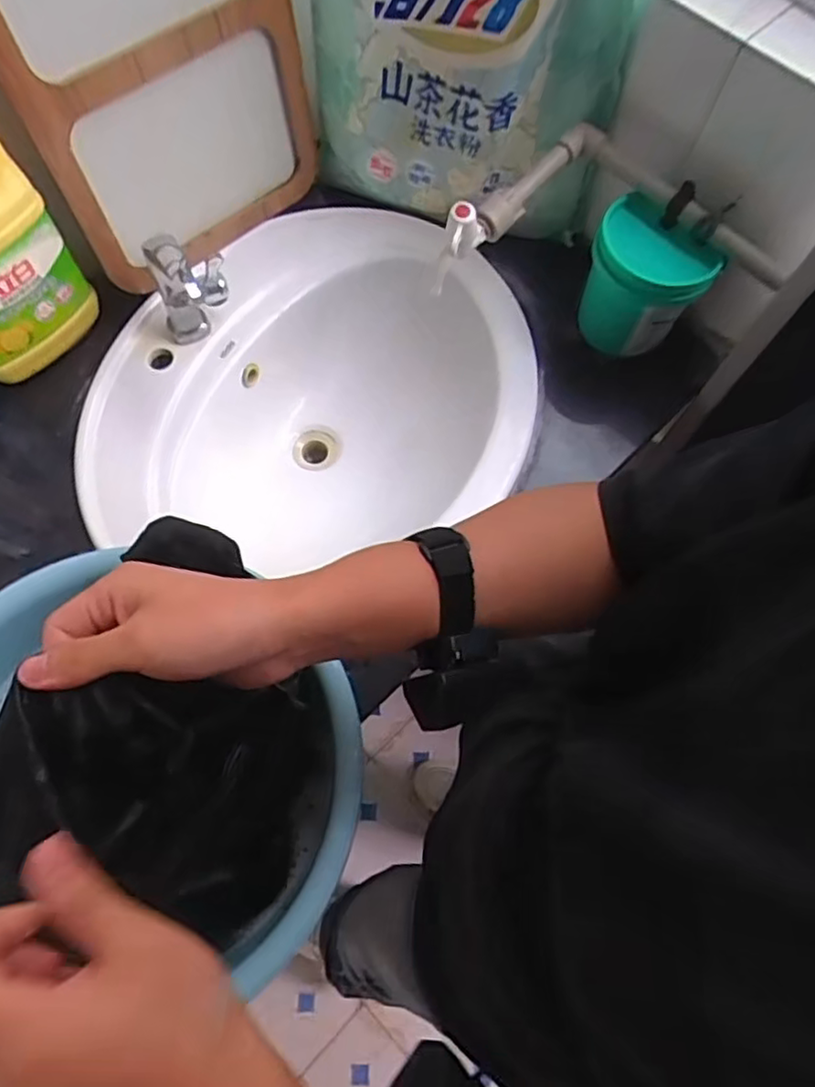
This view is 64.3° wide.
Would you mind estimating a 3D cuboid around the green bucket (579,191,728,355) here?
[{"bbox_3d":[0.246,-0.277,0.696,0.113,0.132,0.099,2,69,-2],"label":"green bucket"}]

